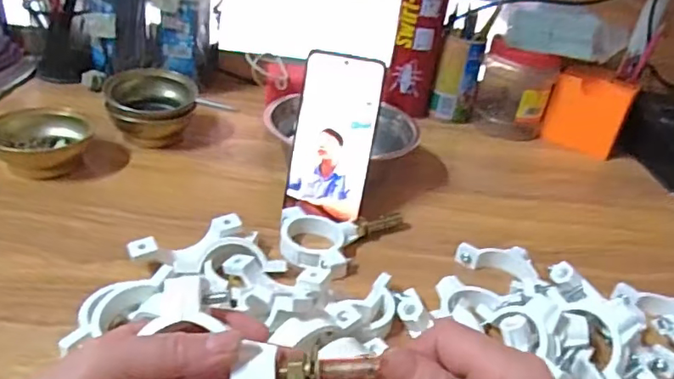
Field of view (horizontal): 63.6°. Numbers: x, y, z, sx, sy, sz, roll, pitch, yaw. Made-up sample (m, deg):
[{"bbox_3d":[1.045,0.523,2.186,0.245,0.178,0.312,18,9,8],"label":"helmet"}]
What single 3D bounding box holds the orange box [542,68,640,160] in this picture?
[{"bbox_3d":[0.358,-0.111,0.774,0.100,0.103,0.085,24,34,25],"label":"orange box"}]

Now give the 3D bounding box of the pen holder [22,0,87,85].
[{"bbox_3d":[-0.386,-0.228,0.730,0.083,0.151,0.089,-8,34,-25],"label":"pen holder"}]

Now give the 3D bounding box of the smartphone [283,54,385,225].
[{"bbox_3d":[-0.003,-0.050,0.514,0.075,0.150,0.005,11,7,5],"label":"smartphone"}]

